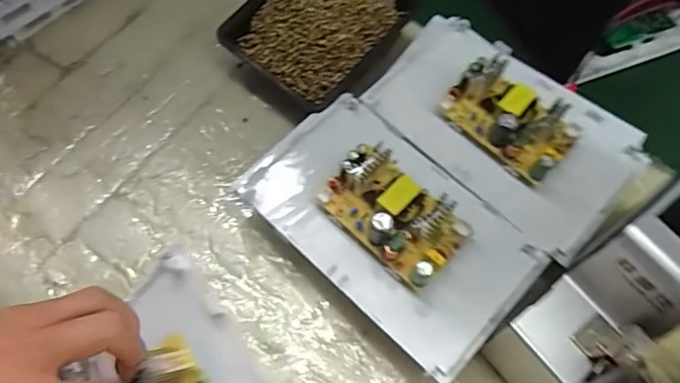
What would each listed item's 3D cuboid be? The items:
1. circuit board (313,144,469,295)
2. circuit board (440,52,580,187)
[{"bbox_3d":[0.038,0.013,0.366,0.095,0.034,0.058,42,67,17],"label":"circuit board"},{"bbox_3d":[0.131,-0.058,0.411,0.099,0.036,0.059,39,67,16],"label":"circuit board"}]

